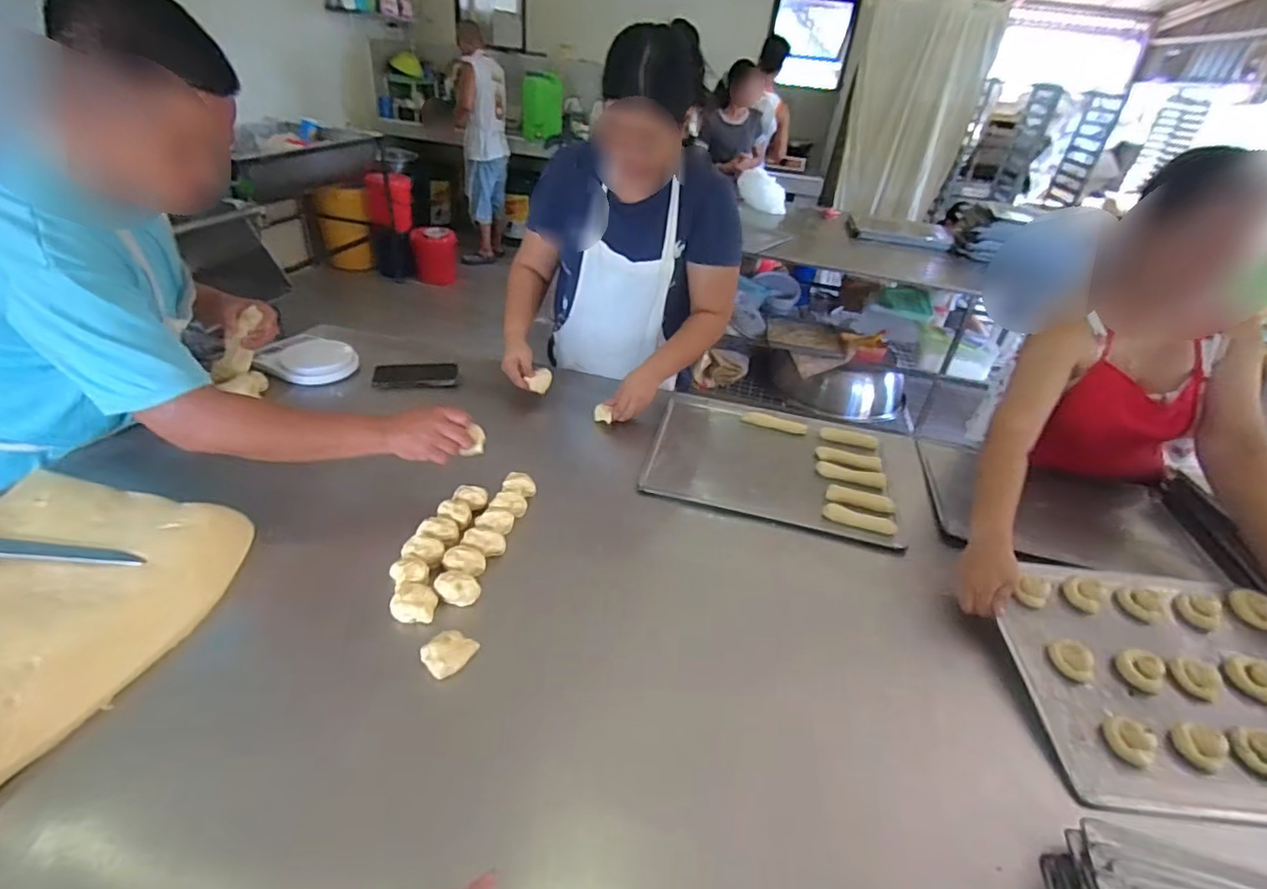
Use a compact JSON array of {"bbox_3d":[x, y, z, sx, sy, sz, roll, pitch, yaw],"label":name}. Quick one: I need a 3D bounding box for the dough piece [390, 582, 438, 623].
[{"bbox_3d":[-0.278,0.204,0.726,0.052,0.033,0.045,6,34,-1],"label":"dough piece"}]

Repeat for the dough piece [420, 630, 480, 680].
[{"bbox_3d":[-0.217,0.247,0.677,0.042,0.030,0.058,27,39,28],"label":"dough piece"}]

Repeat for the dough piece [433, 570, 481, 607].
[{"bbox_3d":[-0.230,0.191,0.752,0.054,0.038,0.043,26,38,27],"label":"dough piece"}]

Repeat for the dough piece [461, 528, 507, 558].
[{"bbox_3d":[-0.214,0.144,0.823,0.058,0.028,0.042,9,34,4],"label":"dough piece"}]

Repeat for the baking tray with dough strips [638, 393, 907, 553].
[{"bbox_3d":[0.269,0.026,1.098,0.448,0.029,0.352,13,34,9],"label":"baking tray with dough strips"}]

